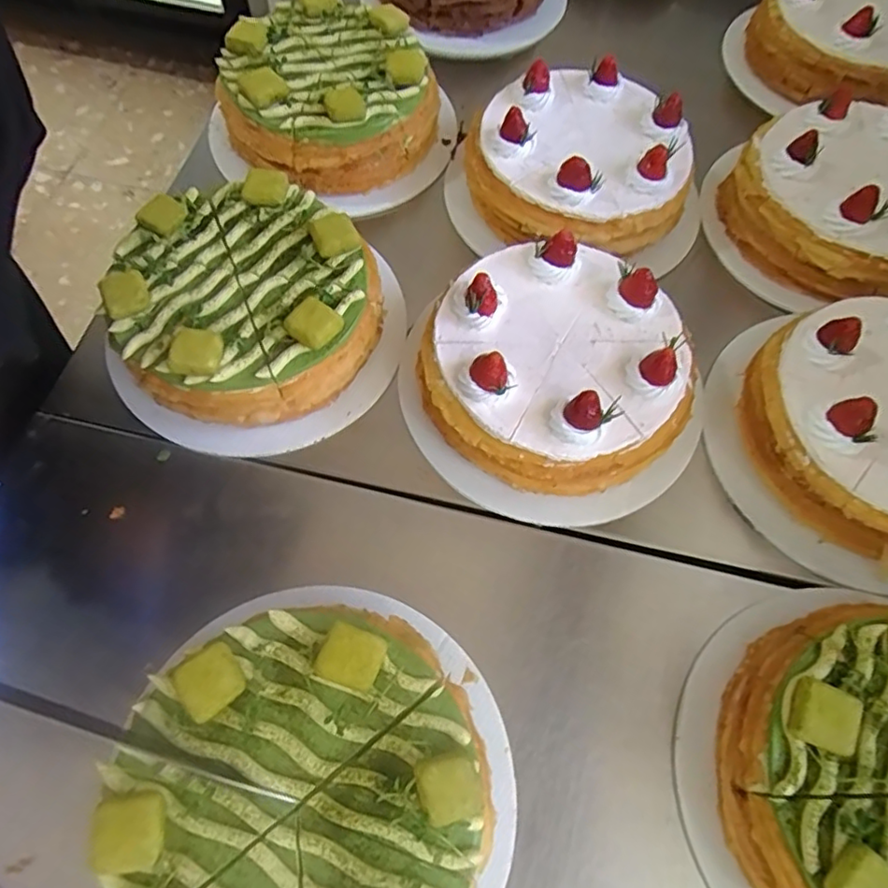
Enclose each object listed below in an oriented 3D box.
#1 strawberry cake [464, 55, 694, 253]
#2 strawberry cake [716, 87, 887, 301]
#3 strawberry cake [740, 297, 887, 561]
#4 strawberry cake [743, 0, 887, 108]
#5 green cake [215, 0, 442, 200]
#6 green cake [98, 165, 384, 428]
[{"bbox_3d":[0.103,-0.224,0.483,0.163,0.077,0.162,1,65,-2],"label":"strawberry cake"},{"bbox_3d":[0.321,-0.197,0.477,0.178,0.067,0.162,40,69,15],"label":"strawberry cake"},{"bbox_3d":[0.286,-0.012,0.390,0.155,0.077,0.164,1,65,-2],"label":"strawberry cake"},{"bbox_3d":[0.385,-0.389,0.567,0.174,0.062,0.158,40,70,15],"label":"strawberry cake"},{"bbox_3d":[-0.096,-0.287,0.503,0.154,0.067,0.158,1,65,-2],"label":"green cake"},{"bbox_3d":[-0.138,-0.096,0.419,0.166,0.070,0.165,1,65,-2],"label":"green cake"}]

